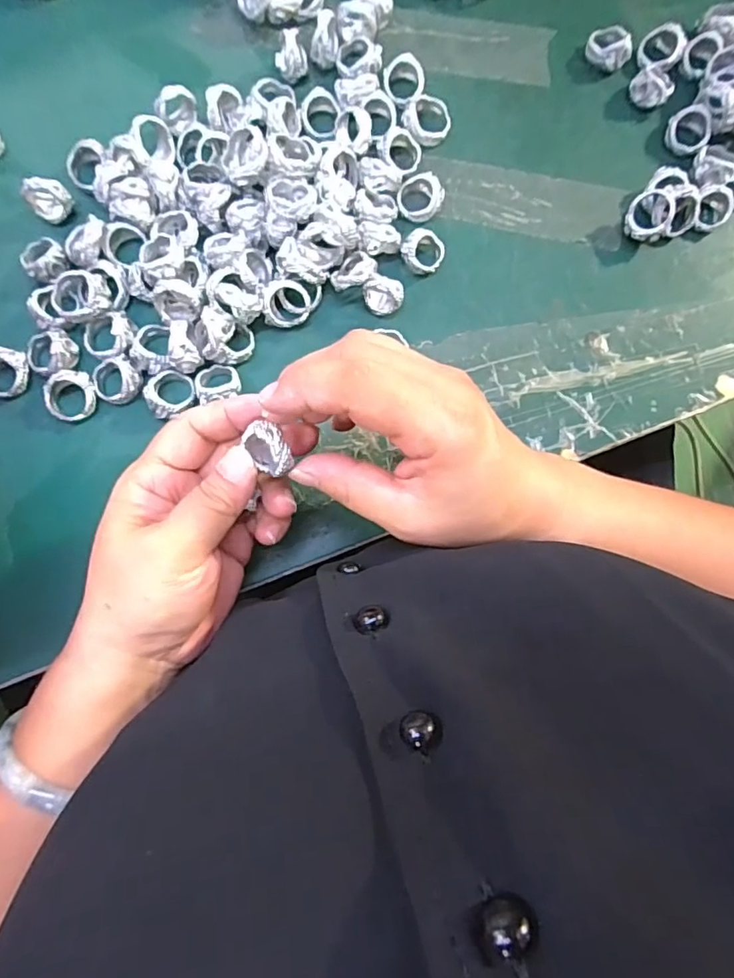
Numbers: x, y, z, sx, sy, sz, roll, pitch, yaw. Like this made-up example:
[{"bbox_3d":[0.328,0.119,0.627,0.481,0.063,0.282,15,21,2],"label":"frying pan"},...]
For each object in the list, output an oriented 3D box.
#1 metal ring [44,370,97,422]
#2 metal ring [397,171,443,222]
[{"bbox_3d":[-0.166,-0.052,0.295,0.025,0.014,0.026,0,83,-2],"label":"metal ring"},{"bbox_3d":[0.033,-0.178,0.323,0.027,0.016,0.027,0,83,-2],"label":"metal ring"}]

